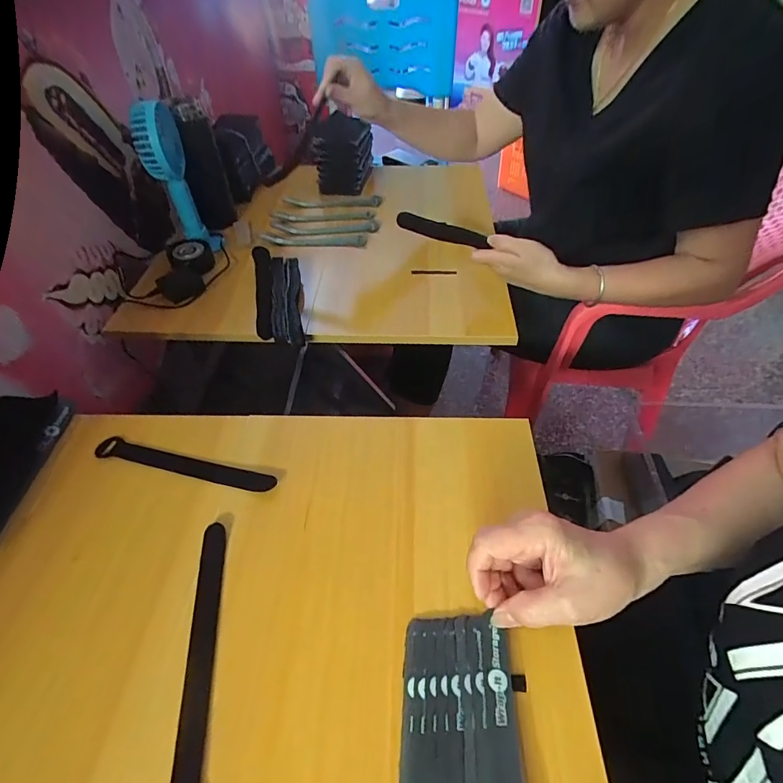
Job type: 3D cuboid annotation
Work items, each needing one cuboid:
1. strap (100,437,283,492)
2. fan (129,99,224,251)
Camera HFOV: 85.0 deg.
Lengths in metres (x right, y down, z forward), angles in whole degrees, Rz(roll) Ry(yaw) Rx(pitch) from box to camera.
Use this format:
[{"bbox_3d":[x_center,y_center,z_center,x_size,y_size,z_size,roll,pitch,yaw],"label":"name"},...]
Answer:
[{"bbox_3d":[-0.200,0.071,0.414,0.187,0.006,0.024,11,46,11],"label":"strap"},{"bbox_3d":[-0.336,-0.330,0.673,0.073,0.214,0.085,-20,51,-16],"label":"fan"}]

